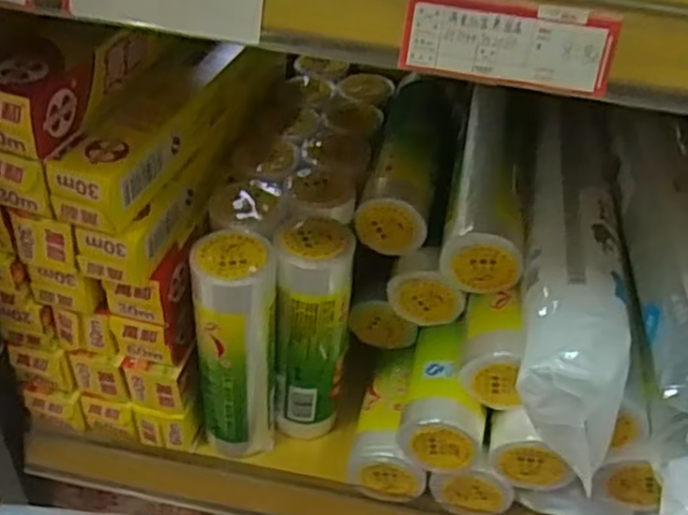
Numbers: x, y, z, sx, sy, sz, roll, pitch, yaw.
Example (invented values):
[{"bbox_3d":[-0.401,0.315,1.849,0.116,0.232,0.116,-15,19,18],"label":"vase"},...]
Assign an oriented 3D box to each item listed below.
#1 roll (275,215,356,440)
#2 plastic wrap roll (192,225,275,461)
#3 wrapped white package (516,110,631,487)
[{"bbox_3d":[-0.026,0.064,0.588,0.054,0.207,0.051,4,41,-3],"label":"roll"},{"bbox_3d":[-0.083,0.076,0.573,0.056,0.208,0.054,4,41,-3],"label":"plastic wrap roll"},{"bbox_3d":[0.168,-0.004,0.542,0.067,0.063,0.320,12,41,7],"label":"wrapped white package"}]

